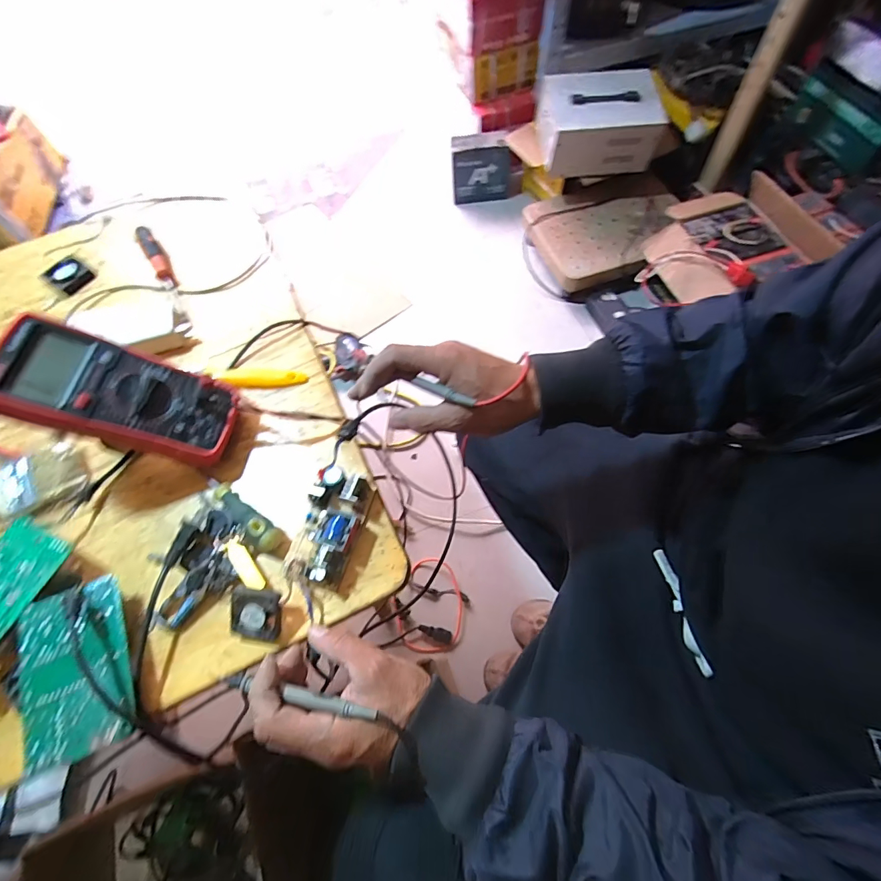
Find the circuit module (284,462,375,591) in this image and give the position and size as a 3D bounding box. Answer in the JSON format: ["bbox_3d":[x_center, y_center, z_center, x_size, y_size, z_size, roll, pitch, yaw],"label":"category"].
[{"bbox_3d":[-0.101,0.073,0.394,0.052,0.033,0.099,13,65,10],"label":"circuit module"}]

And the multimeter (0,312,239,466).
[{"bbox_3d":[-0.281,-0.042,0.397,0.182,0.044,0.092,20,60,-28],"label":"multimeter"}]

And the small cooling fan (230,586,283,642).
[{"bbox_3d":[-0.152,0.142,0.367,0.038,0.016,0.043,7,102,1],"label":"small cooling fan"}]

